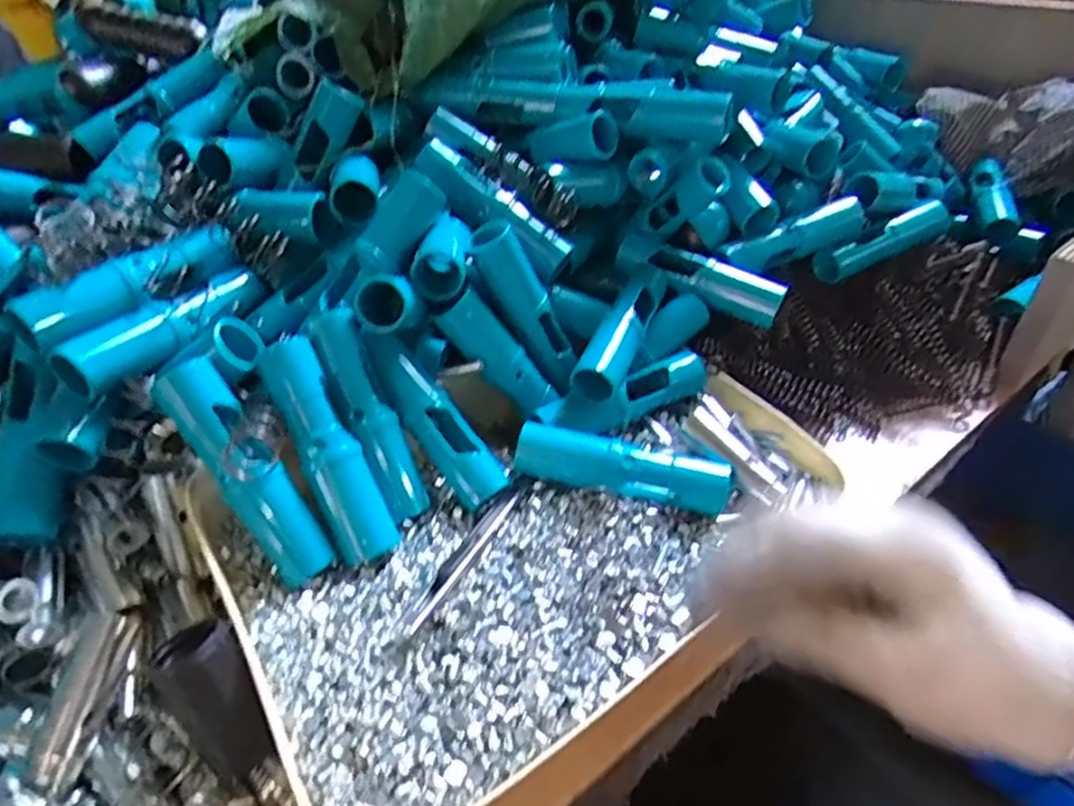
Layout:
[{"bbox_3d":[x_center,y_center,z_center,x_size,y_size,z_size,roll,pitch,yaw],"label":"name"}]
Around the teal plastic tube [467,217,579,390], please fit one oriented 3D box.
[{"bbox_3d":[-0.004,-0.060,0.414,0.024,0.114,0.028,-17,32,25],"label":"teal plastic tube"}]

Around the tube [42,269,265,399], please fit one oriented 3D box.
[{"bbox_3d":[-0.199,-0.045,0.359,0.024,0.024,0.119,18,43,25],"label":"tube"}]

